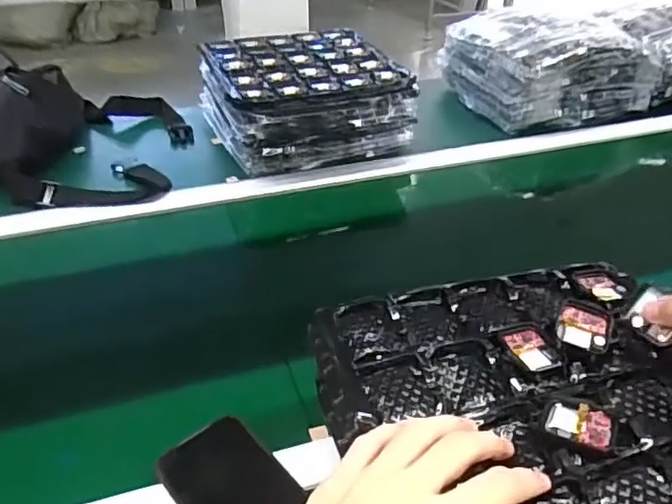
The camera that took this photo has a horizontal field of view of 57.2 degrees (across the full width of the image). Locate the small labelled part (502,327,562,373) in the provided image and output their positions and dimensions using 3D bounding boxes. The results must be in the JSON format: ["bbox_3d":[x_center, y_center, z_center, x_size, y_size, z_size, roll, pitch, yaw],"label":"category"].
[{"bbox_3d":[0.136,0.068,0.435,0.031,0.008,0.039,-11,38,-15],"label":"small labelled part"}]

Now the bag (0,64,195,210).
[{"bbox_3d":[-0.378,-0.189,0.925,0.284,0.116,0.327,0,36,-2],"label":"bag"}]

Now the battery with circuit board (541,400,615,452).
[{"bbox_3d":[0.151,0.106,0.381,0.041,0.004,0.032,17,39,21],"label":"battery with circuit board"}]

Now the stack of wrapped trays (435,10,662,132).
[{"bbox_3d":[0.380,-0.340,1.110,0.306,0.133,0.246,-14,39,-19],"label":"stack of wrapped trays"}]

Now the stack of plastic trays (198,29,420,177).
[{"bbox_3d":[-0.058,-0.247,0.983,0.274,0.117,0.281,-14,39,-19],"label":"stack of plastic trays"}]

